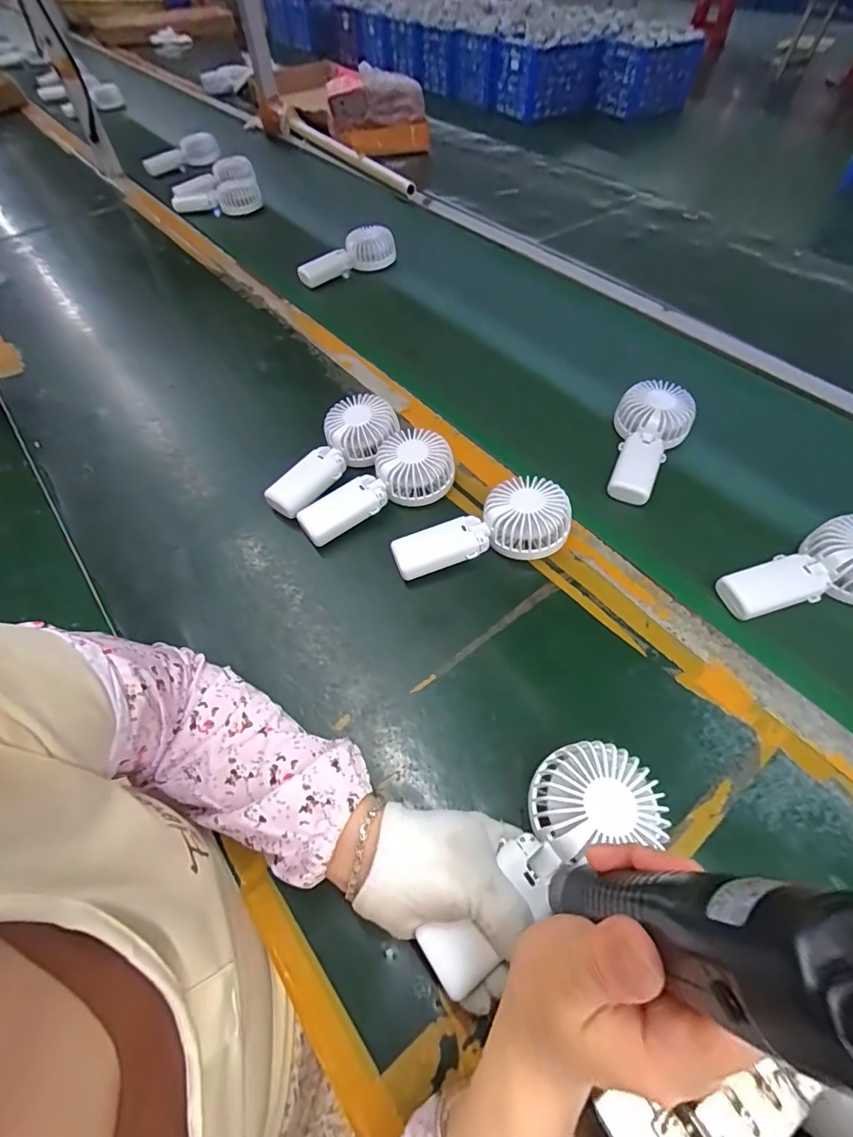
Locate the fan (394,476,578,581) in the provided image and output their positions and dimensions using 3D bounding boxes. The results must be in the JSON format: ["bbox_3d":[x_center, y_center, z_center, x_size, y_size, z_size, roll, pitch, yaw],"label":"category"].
[{"bbox_3d":[0.060,-0.040,0.491,0.172,0.055,0.078,-10,57,-6],"label":"fan"}]

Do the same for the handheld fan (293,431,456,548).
[{"bbox_3d":[-0.058,-0.092,0.532,0.181,0.055,0.076,-23,59,-14],"label":"handheld fan"}]

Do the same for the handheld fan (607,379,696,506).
[{"bbox_3d":[0.260,-0.150,0.566,0.085,0.054,0.167,22,60,14],"label":"handheld fan"}]

